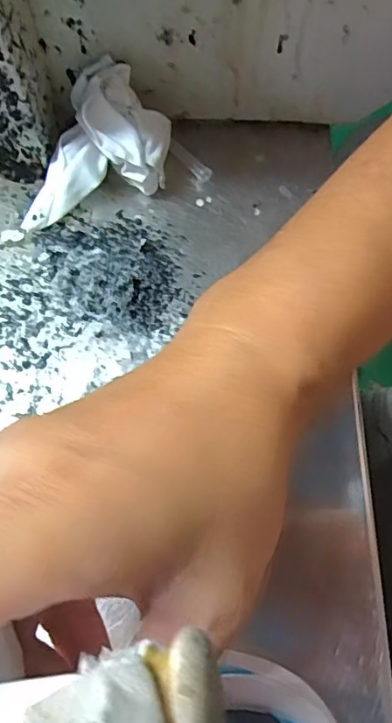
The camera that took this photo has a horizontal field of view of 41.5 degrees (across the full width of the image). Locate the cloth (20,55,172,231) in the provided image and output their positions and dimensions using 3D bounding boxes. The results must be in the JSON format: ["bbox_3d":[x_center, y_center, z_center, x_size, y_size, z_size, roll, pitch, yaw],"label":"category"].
[{"bbox_3d":[-0.047,-0.100,0.256,0.054,0.041,0.079,23,70,8],"label":"cloth"}]

